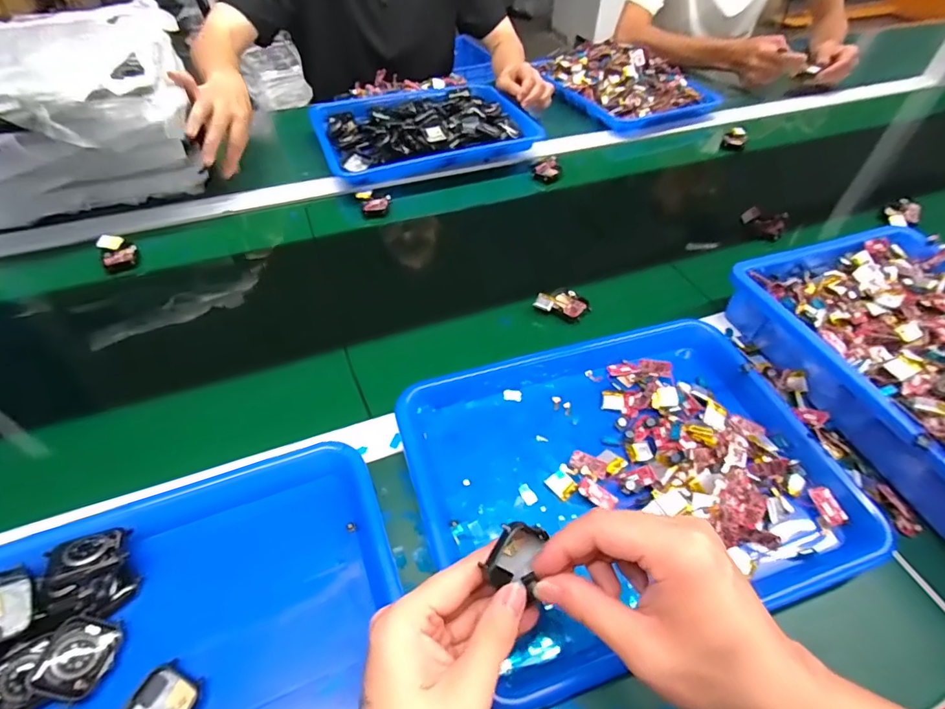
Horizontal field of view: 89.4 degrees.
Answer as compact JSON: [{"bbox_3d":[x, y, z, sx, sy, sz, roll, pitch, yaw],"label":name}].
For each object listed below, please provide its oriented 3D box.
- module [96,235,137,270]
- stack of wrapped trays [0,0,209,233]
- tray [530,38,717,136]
[{"bbox_3d":[-0.431,-0.125,0.581,0.037,0.023,0.052,-32,58,-25],"label":"module"},{"bbox_3d":[-0.540,-0.311,0.631,0.326,0.180,0.293,-16,53,-15],"label":"stack of wrapped trays"},{"bbox_3d":[0.282,-0.525,0.908,0.221,0.052,0.305,-23,55,-19],"label":"tray"}]

